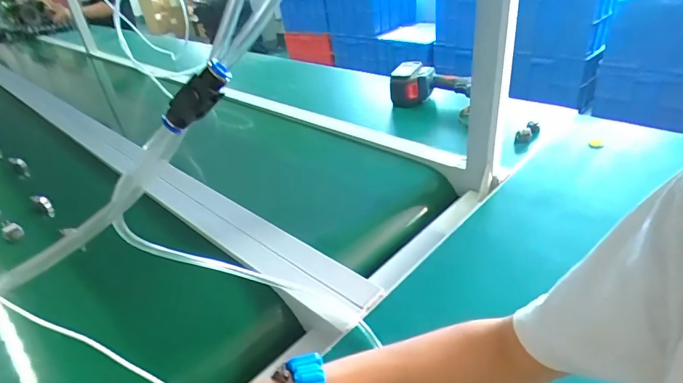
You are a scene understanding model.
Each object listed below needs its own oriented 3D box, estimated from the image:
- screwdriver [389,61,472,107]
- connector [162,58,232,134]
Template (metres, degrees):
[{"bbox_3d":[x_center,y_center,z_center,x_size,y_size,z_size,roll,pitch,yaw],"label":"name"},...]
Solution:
[{"bbox_3d":[0.208,-0.249,0.990,0.182,0.078,0.090,0,33,13],"label":"screwdriver"},{"bbox_3d":[-0.081,-0.054,0.242,0.049,0.018,0.016,-42,24,19],"label":"connector"}]

